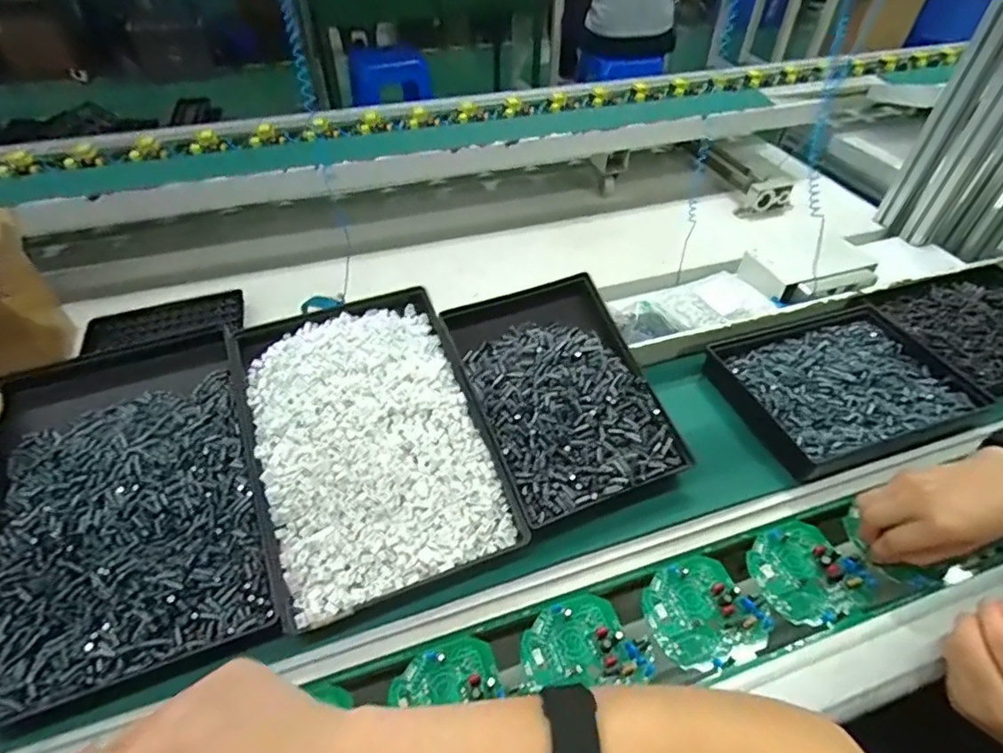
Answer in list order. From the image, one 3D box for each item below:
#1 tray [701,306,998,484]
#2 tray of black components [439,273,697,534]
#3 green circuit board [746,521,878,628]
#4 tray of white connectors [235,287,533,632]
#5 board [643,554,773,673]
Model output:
[{"bbox_3d":[0.364,0.010,0.573,0.239,0.035,0.173,-11,47,-12],"label":"tray"},{"bbox_3d":[0.056,0.011,0.520,0.166,0.043,0.234,-19,62,-16],"label":"tray of black components"},{"bbox_3d":[0.260,0.165,0.459,0.090,0.012,0.082,-18,49,-17],"label":"green circuit board"},{"bbox_3d":[-0.116,0.047,0.479,0.192,0.031,0.284,-16,65,-16],"label":"tray of white connectors"},{"bbox_3d":[0.161,0.190,0.435,0.087,0.012,0.083,-19,49,-18],"label":"board"}]

